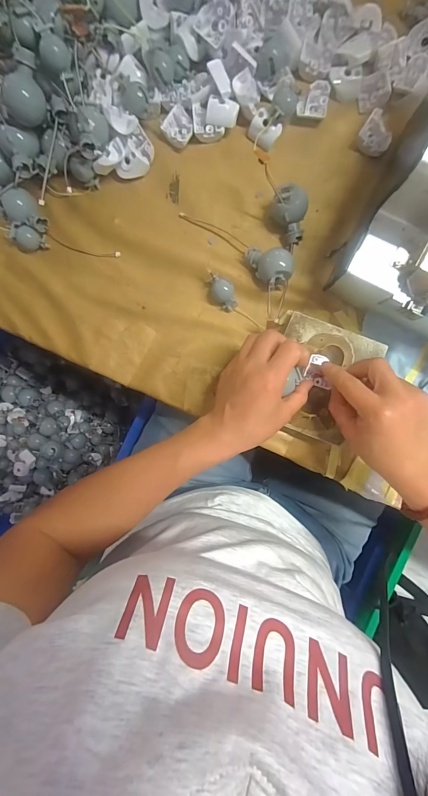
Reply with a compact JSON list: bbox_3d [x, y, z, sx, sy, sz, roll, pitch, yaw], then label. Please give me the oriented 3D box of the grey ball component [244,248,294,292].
[{"bbox_3d":[0.060,-0.141,0.350,0.037,0.028,0.050,-34,92,7],"label":"grey ball component"}]

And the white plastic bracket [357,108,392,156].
[{"bbox_3d":[0.164,-0.265,0.334,0.032,0.014,0.029,36,98,1],"label":"white plastic bracket"}]

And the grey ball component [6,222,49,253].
[{"bbox_3d":[-0.205,-0.174,0.365,0.037,0.019,0.027,26,97,2],"label":"grey ball component"}]

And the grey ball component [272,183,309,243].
[{"bbox_3d":[0.076,-0.185,0.339,0.033,0.030,0.047,4,96,5],"label":"grey ball component"}]

